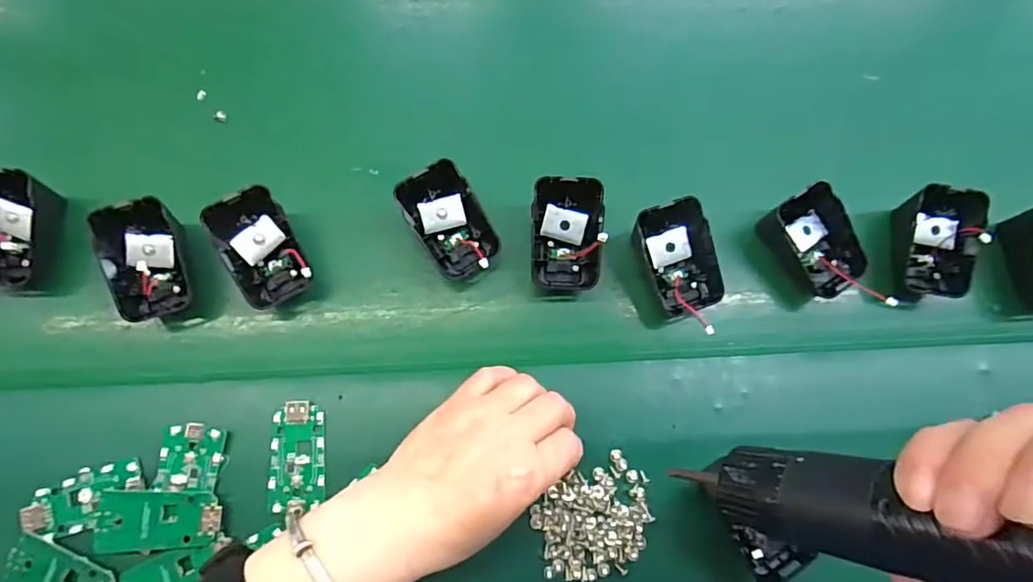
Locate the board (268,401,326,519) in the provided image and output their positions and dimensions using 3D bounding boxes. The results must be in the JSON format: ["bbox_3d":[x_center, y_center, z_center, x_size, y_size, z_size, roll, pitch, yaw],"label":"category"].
[{"bbox_3d":[-0.129,0.098,0.326,0.031,0.011,0.063,-2,88,1],"label":"board"}]

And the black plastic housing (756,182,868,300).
[{"bbox_3d":[0.194,-0.031,0.360,0.048,0.031,0.066,-33,88,0],"label":"black plastic housing"}]

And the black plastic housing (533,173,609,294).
[{"bbox_3d":[0.033,-0.035,0.351,0.045,0.022,0.069,0,88,1],"label":"black plastic housing"}]

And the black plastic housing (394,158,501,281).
[{"bbox_3d":[-0.041,-0.041,0.349,0.043,0.021,0.075,-34,116,-6],"label":"black plastic housing"}]

